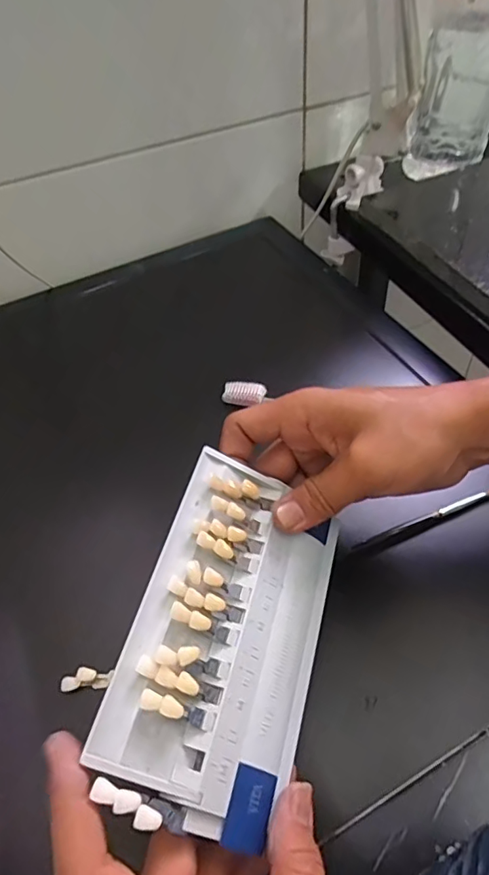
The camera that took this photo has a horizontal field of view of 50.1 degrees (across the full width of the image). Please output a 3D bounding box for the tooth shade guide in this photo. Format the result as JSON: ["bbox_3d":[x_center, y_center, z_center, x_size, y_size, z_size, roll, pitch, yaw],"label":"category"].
[{"bbox_3d":[-0.003,0.099,0.270,0.100,0.012,0.169,30,55,-17],"label":"tooth shade guide"}]

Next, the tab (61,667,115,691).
[{"bbox_3d":[-0.097,0.149,0.323,0.030,0.006,0.012,1,48,-12],"label":"tab"}]

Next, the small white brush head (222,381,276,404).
[{"bbox_3d":[0.000,-0.040,0.465,0.039,0.012,0.017,4,50,8],"label":"small white brush head"}]

